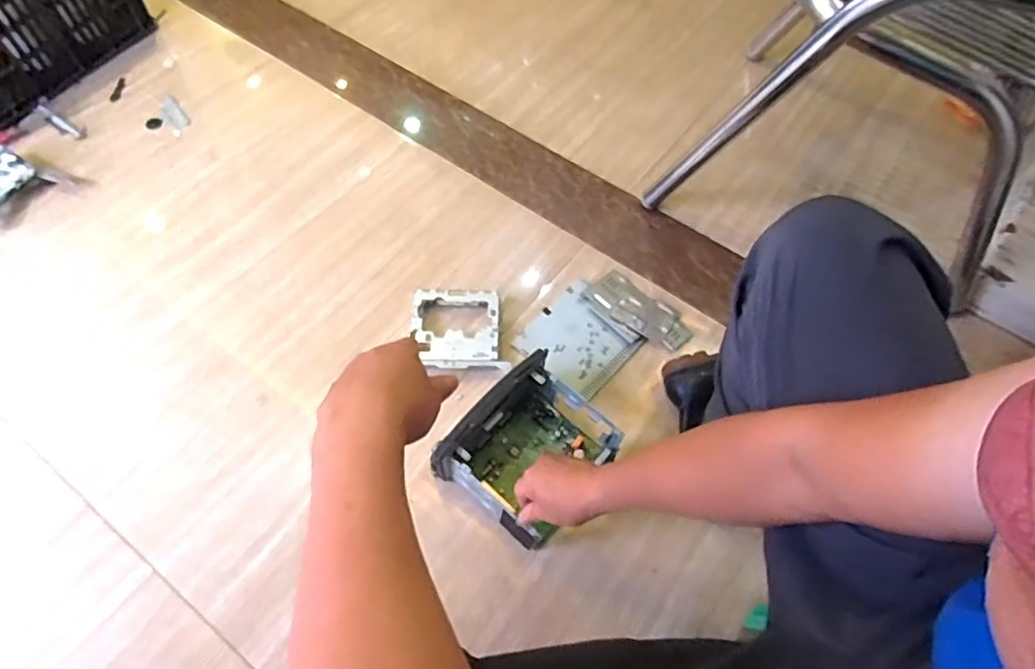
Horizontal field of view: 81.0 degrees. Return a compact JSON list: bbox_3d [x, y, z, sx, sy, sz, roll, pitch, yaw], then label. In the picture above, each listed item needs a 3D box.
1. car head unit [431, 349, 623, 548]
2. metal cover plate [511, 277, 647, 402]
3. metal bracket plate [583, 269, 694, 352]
[{"bbox_3d":[0.019,0.157,0.828,0.165,0.109,0.199,39,65,17],"label":"car head unit"},{"bbox_3d":[0.104,0.005,0.992,0.161,0.014,0.166,37,65,16],"label":"metal cover plate"},{"bbox_3d":[0.203,-0.042,1.010,0.177,0.009,0.085,40,65,18],"label":"metal bracket plate"}]

